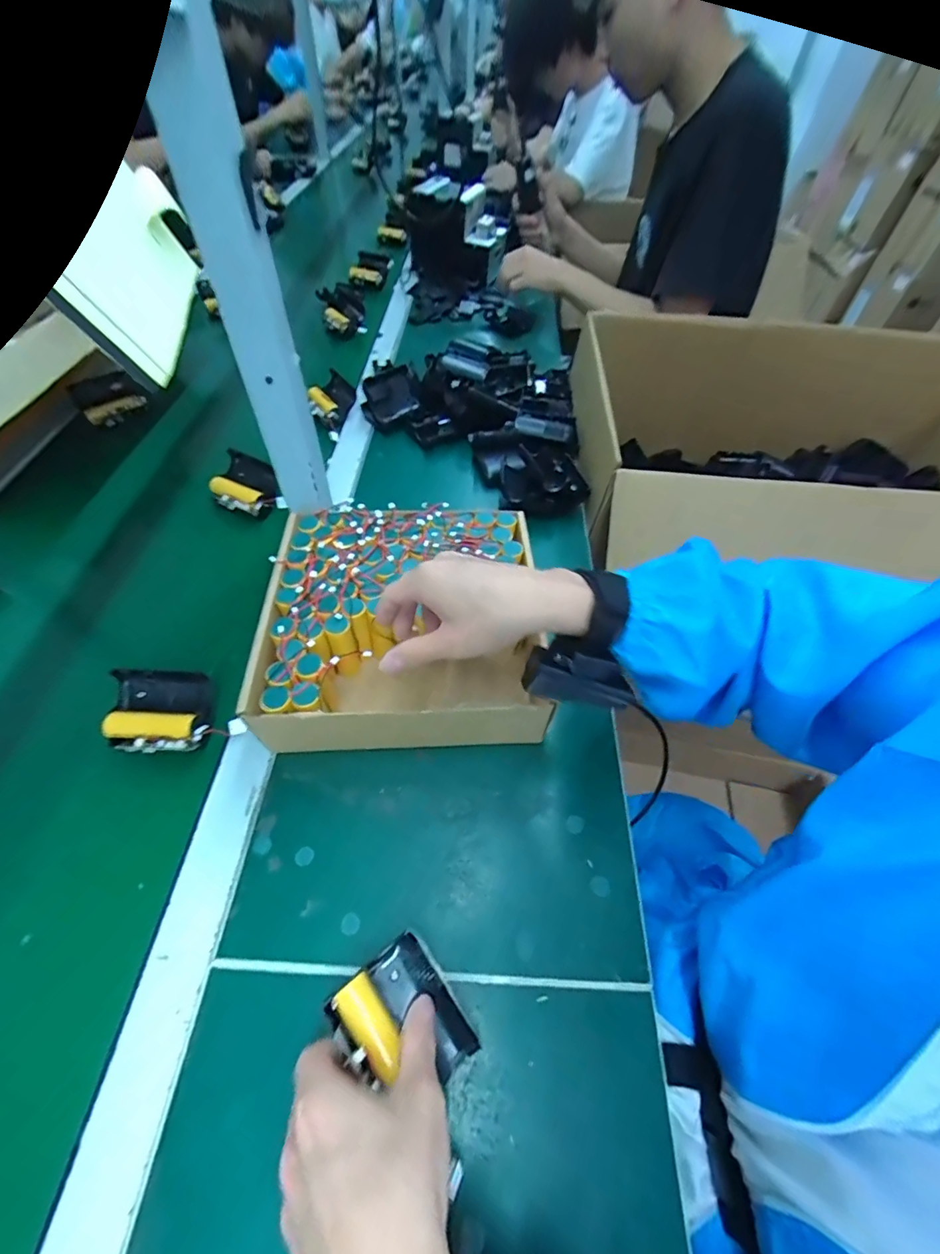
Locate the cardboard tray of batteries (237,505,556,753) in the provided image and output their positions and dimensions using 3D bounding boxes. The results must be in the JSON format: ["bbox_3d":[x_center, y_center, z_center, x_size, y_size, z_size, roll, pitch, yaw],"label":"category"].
[{"bbox_3d":[-0.058,-0.008,0.450,0.235,0.081,0.229,-2,53,-5],"label":"cardboard tray of batteries"}]

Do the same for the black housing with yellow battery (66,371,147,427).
[{"bbox_3d":[-0.529,-0.337,0.702,0.081,0.032,0.068,-37,63,-27],"label":"black housing with yellow battery"}]

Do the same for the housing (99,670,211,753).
[{"bbox_3d":[-0.265,0.073,0.408,0.080,0.041,0.061,0,53,-3],"label":"housing"}]

